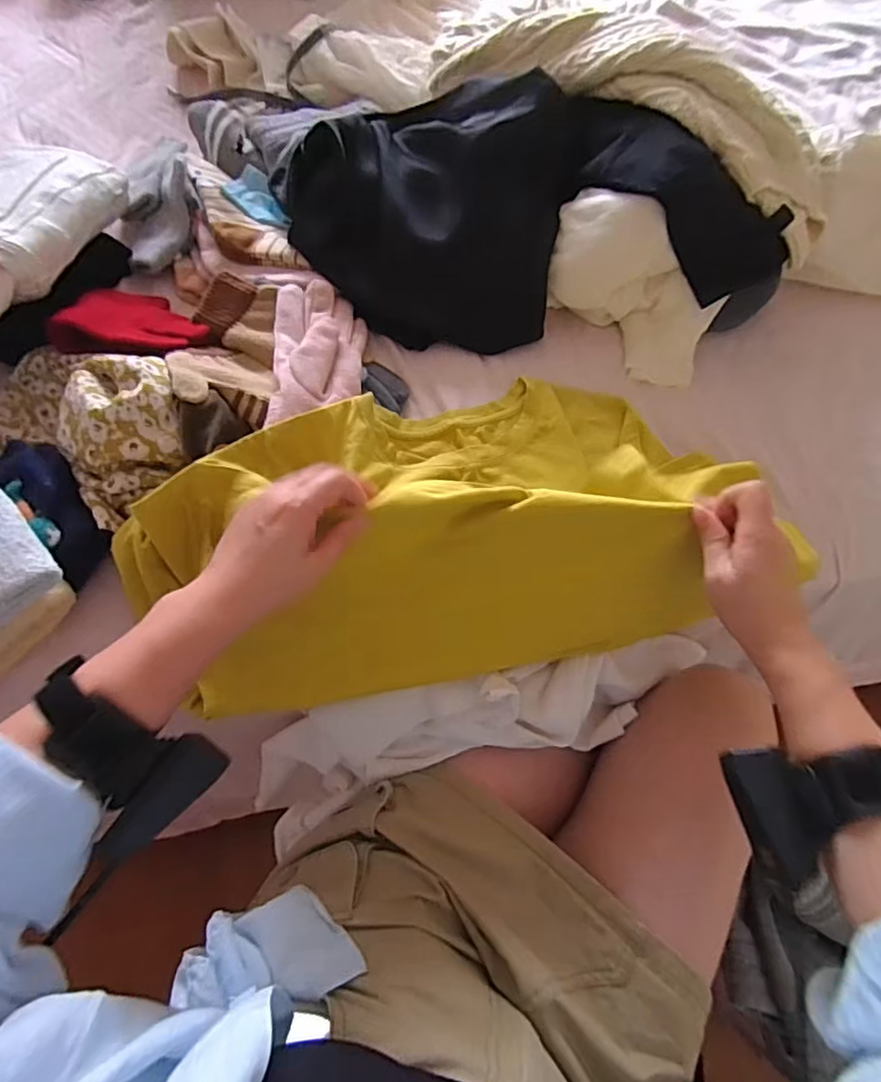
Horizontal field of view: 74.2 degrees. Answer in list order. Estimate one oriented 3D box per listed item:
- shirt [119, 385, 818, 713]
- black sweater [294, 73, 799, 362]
[{"bbox_3d":[0.000,-0.025,0.488,0.481,0.136,0.248,-9,65,-8],"label":"shirt"},{"bbox_3d":[0.078,-0.365,0.613,0.460,0.141,0.282,-5,65,-6],"label":"black sweater"}]

